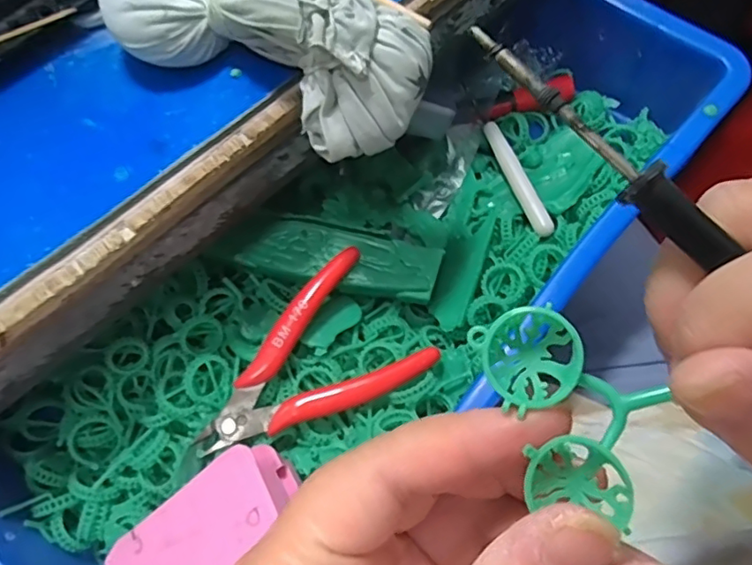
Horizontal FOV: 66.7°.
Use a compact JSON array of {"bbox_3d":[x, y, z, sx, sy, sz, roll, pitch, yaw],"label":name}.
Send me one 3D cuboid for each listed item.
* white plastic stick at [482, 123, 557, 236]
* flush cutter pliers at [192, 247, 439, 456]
[{"bbox_3d":[0.084,-0.062,0.339,0.010,0.012,0.080,-21,64,-3],"label":"white plastic stick"},{"bbox_3d":[-0.036,0.045,0.288,0.118,0.014,0.073,-39,67,-12],"label":"flush cutter pliers"}]

